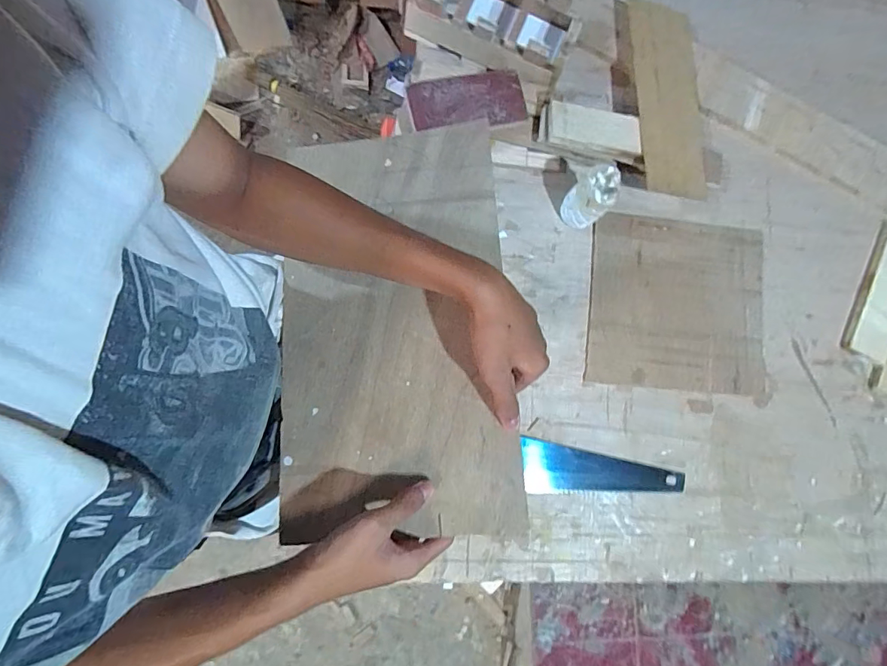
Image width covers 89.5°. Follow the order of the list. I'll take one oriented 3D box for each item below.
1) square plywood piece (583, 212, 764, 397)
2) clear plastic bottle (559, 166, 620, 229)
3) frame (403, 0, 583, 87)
[{"bbox_3d":[0.410,-0.051,0.781,0.313,0.009,0.300,6,82,-3],"label":"square plywood piece"},{"bbox_3d":[0.240,-0.220,0.728,0.068,0.104,0.065,32,82,0],"label":"clear plastic bottle"},{"bbox_3d":[0.079,-0.532,0.762,0.281,0.083,0.144,22,82,-2],"label":"frame"}]

